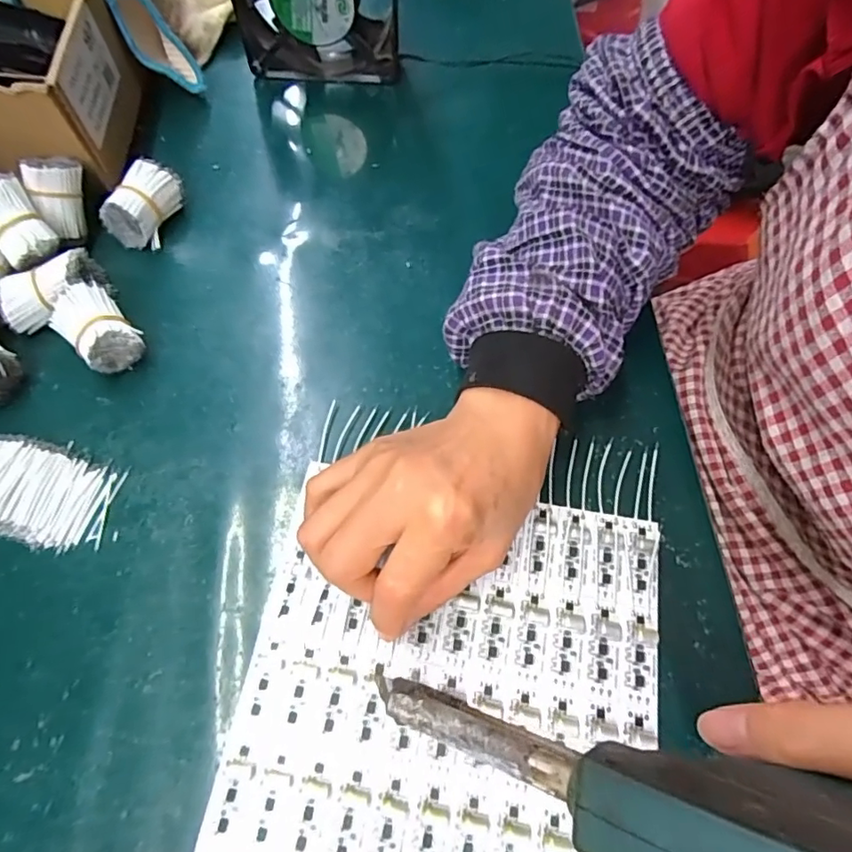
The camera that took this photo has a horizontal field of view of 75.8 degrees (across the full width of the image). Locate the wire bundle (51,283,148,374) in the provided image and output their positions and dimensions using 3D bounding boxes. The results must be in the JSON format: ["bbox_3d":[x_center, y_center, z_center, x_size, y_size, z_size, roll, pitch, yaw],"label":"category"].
[{"bbox_3d":[-0.197,-0.057,0.331,0.034,0.034,0.051,-40,72,-20],"label":"wire bundle"}]

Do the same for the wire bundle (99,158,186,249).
[{"bbox_3d":[-0.188,-0.149,0.368,0.027,0.034,0.053,28,66,11],"label":"wire bundle"}]

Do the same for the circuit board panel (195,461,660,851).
[{"bbox_3d":[0.010,0.132,0.262,0.195,0.006,0.206,9,63,4],"label":"circuit board panel"}]

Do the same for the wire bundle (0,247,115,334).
[{"bbox_3d":[-0.230,-0.083,0.337,0.060,0.028,0.031,-29,68,-16],"label":"wire bundle"}]

